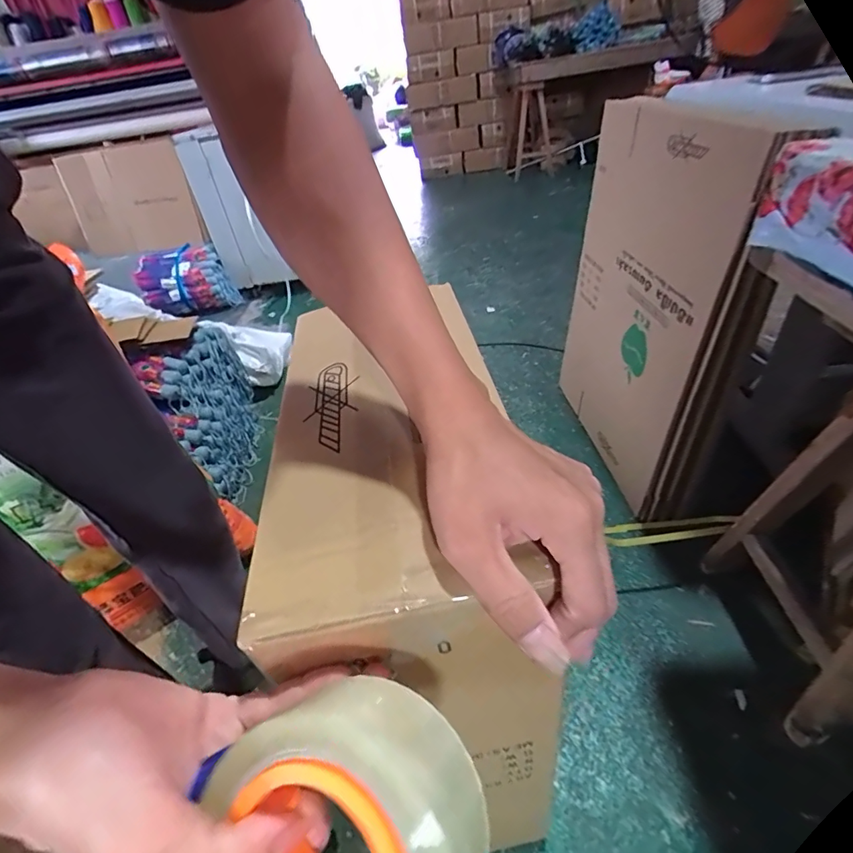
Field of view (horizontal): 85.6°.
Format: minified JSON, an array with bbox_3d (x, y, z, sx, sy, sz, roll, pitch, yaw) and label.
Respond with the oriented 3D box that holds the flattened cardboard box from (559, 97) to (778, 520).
[{"bbox_3d":[0.441,-0.264,1.034,0.080,0.777,0.571,-8,45,-3],"label":"flattened cardboard box"}]

